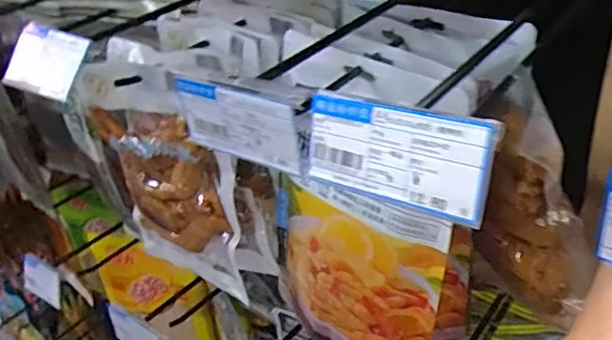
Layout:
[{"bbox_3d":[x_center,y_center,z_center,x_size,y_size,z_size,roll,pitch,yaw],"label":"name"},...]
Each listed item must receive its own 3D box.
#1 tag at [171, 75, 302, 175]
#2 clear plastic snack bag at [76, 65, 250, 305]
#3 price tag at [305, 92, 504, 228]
[{"bbox_3d":[-0.036,-0.024,0.295,0.079,0.038,0.006,17,39,34],"label":"tag"},{"bbox_3d":[-0.118,0.010,0.478,0.040,0.185,0.143,-32,39,-34],"label":"clear plastic snack bag"},{"bbox_3d":[0.035,-0.006,0.238,0.081,0.039,0.005,16,16,33],"label":"price tag"}]

